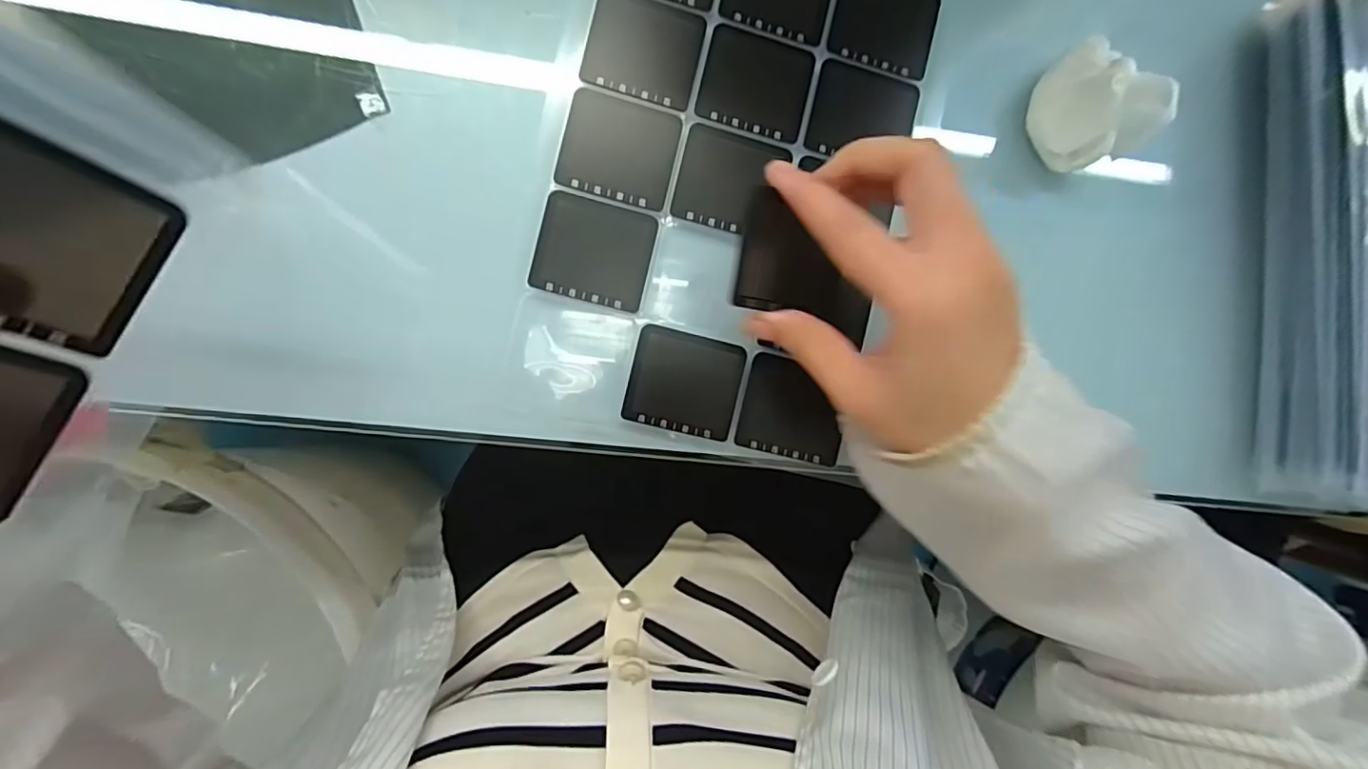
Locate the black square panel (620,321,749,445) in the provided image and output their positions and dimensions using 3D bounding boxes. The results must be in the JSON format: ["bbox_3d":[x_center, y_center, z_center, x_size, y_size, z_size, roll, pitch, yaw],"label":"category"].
[{"bbox_3d":[0.001,-0.001,0.290,0.055,0.004,0.049,13,88,-6],"label":"black square panel"}]

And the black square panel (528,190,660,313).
[{"bbox_3d":[-0.044,-0.066,0.284,0.056,0.004,0.049,13,88,-6],"label":"black square panel"}]

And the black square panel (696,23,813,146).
[{"bbox_3d":[0.037,-0.155,0.295,0.055,0.004,0.049,13,88,-6],"label":"black square panel"}]

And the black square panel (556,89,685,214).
[{"bbox_3d":[-0.032,-0.117,0.287,0.055,0.004,0.050,13,88,-6],"label":"black square panel"}]

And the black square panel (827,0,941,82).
[{"bbox_3d":[0.107,-0.193,0.304,0.055,0.004,0.051,13,88,-6],"label":"black square panel"}]

